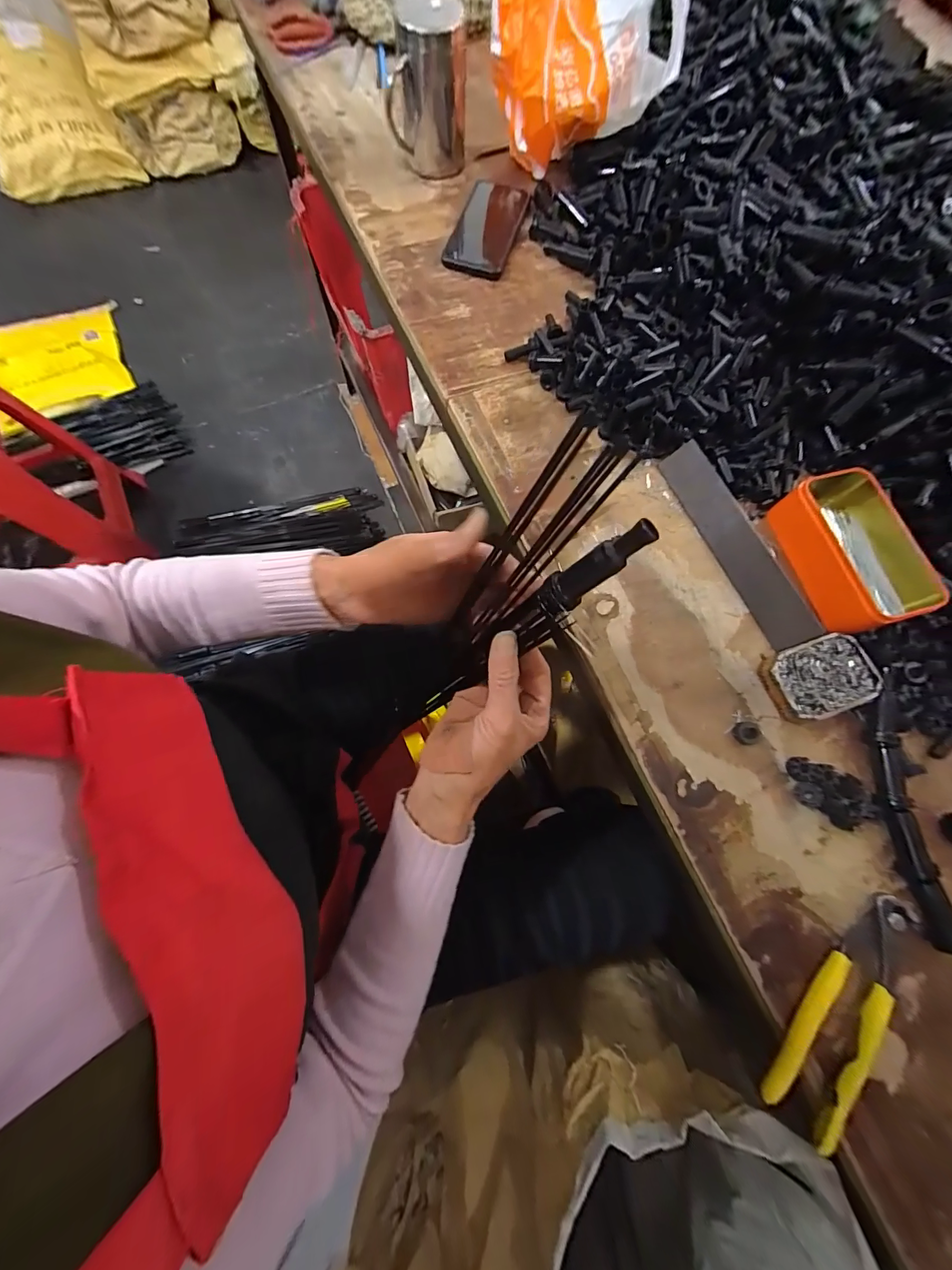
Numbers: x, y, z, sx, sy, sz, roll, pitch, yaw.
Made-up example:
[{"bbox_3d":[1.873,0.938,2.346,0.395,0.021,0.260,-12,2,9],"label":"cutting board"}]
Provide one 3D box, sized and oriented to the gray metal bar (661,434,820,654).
[{"bbox_3d":[0.248,-0.090,0.399,0.040,0.008,0.217,-32,75,29],"label":"gray metal bar"}]

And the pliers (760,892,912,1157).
[{"bbox_3d":[0.260,0.259,0.288,0.163,0.028,0.052,-43,80,-13],"label":"pliers"}]

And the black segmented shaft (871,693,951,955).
[{"bbox_3d":[0.339,0.143,0.326,0.030,0.018,0.179,-1,74,-3],"label":"black segmented shaft"}]

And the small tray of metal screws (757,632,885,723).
[{"bbox_3d":[0.299,0.037,0.360,0.089,0.020,0.060,-17,75,-7],"label":"small tray of metal screws"}]

